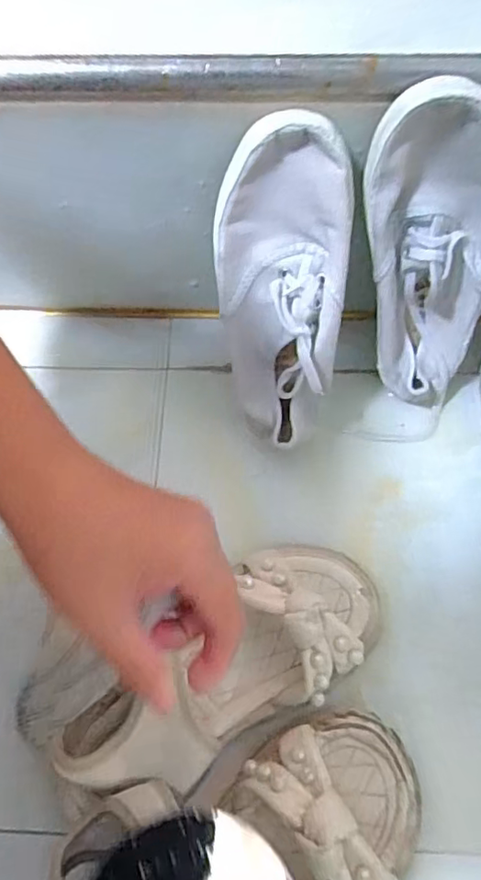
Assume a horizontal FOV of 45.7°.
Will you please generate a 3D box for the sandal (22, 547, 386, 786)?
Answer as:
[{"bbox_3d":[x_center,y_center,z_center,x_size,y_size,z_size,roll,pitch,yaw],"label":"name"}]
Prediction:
[{"bbox_3d":[-0.021,0.130,0.324,0.214,0.056,0.090,-21,66,-7],"label":"sandal"}]

